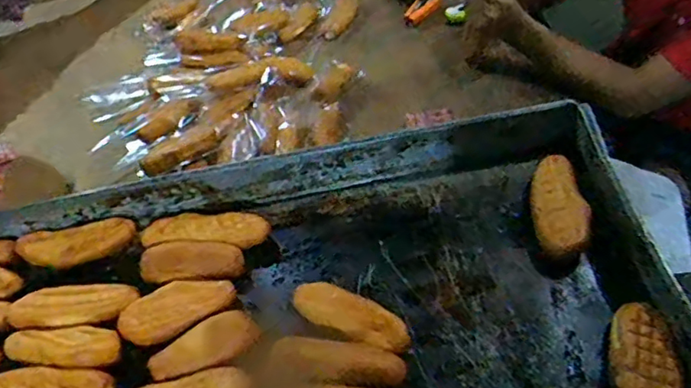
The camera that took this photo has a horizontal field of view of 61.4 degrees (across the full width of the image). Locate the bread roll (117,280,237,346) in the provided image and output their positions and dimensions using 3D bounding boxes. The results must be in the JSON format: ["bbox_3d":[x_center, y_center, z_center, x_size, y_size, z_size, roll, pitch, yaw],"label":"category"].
[{"bbox_3d":[-0.177,0.121,0.614,0.121,0.028,0.045,-21,52,-12],"label":"bread roll"}]

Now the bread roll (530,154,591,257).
[{"bbox_3d":[0.226,0.011,0.620,0.050,0.031,0.114,3,51,8],"label":"bread roll"}]

